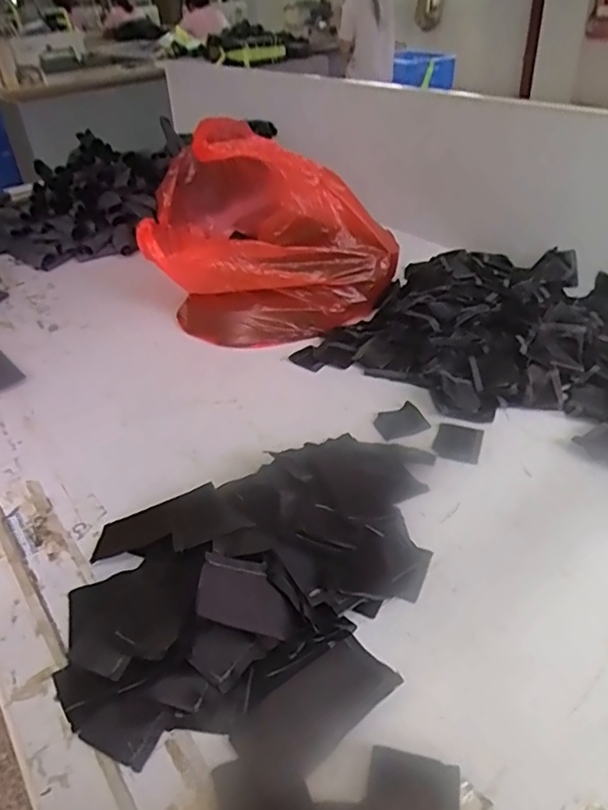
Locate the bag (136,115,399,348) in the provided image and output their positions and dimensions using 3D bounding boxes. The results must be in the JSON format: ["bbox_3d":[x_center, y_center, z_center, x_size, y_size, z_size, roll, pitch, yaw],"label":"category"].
[{"bbox_3d":[-0.084,-0.329,0.953,0.332,0.235,0.534,-9,35,-8],"label":"bag"}]

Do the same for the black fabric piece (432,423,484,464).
[{"bbox_3d":[0.163,0.040,0.615,0.047,0.004,0.054,10,37,19],"label":"black fabric piece"}]

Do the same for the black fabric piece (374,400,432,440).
[{"bbox_3d":[0.107,0.020,0.645,0.053,0.004,0.046,-19,42,-10],"label":"black fabric piece"}]

